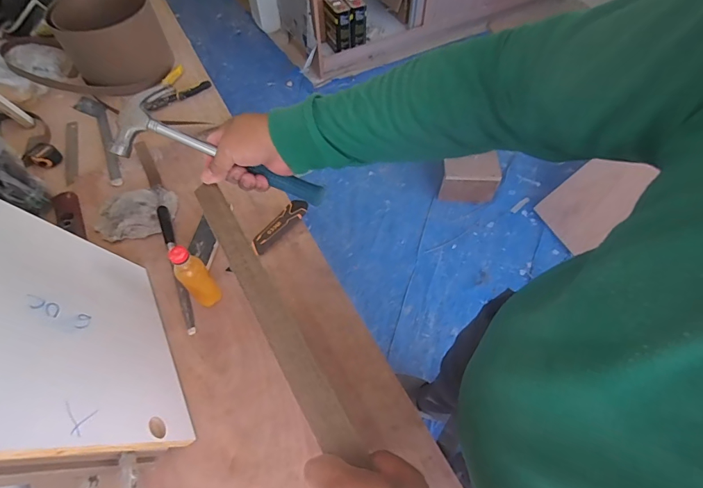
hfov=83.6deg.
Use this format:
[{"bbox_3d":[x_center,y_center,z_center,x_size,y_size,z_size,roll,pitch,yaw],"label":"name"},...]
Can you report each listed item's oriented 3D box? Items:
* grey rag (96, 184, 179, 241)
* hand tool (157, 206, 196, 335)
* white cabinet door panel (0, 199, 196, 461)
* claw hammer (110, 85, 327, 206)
[{"bbox_3d":[-0.510,-0.076,0.930,0.181,0.014,0.137,-13,59,-7],"label":"grey rag"},{"bbox_3d":[-0.383,0.045,0.853,0.025,0.016,0.332,-21,60,-12],"label":"hand tool"},{"bbox_3d":[-0.422,0.106,0.555,0.018,0.452,0.375,-32,62,1],"label":"white cabinet door panel"},{"bbox_3d":[-0.153,-0.106,0.471,0.250,0.044,0.073,21,60,-6],"label":"claw hammer"}]

